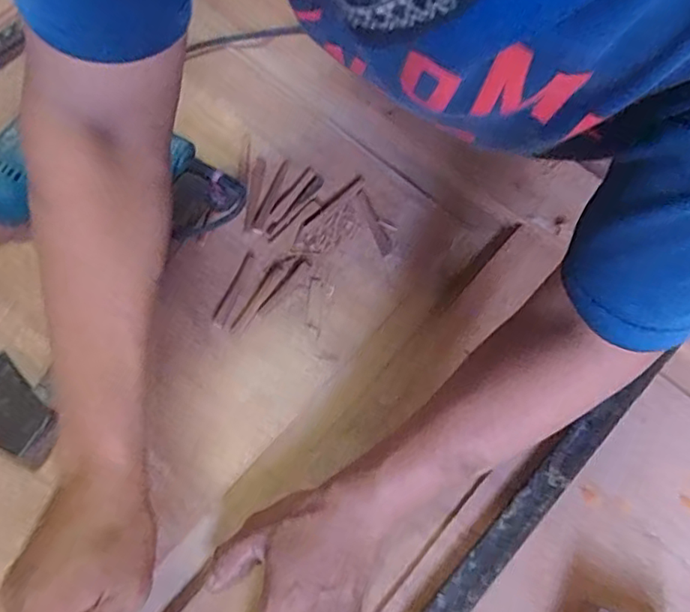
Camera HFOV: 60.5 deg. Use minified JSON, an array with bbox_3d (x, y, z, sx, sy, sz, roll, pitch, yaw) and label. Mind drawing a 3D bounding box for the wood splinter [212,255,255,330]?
[{"bbox_3d":[-0.110,-0.015,0.588,0.011,0.004,0.081,21,70,6],"label":"wood splinter"}]

